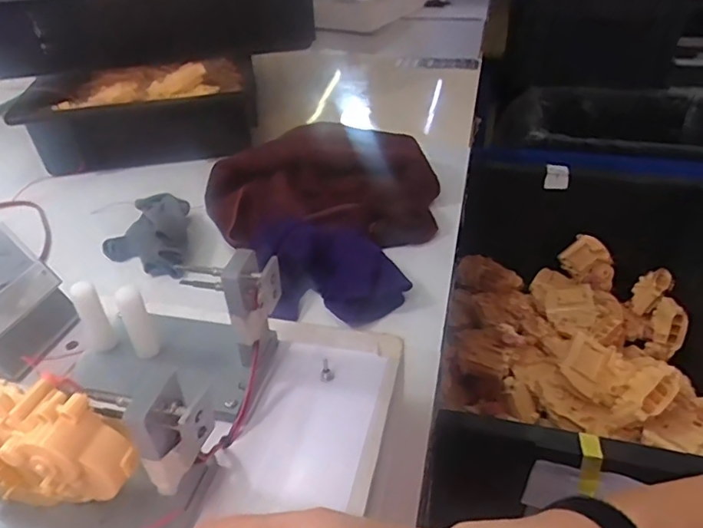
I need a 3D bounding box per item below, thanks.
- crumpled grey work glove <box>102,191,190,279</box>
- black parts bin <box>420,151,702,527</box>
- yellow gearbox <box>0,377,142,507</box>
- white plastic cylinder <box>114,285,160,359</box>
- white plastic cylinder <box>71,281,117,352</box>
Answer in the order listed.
[{"bbox_3d":[-0.218,-0.034,0.569,0.088,0.047,0.115,-12,38,-12],"label":"crumpled grey work glove"},{"bbox_3d":[0.318,0.070,0.734,0.366,0.197,0.509,6,38,11],"label":"black parts bin"},{"bbox_3d":[-0.146,0.075,0.235,0.099,0.038,0.039,10,39,16],"label":"yellow gearbox"},{"bbox_3d":[-0.134,0.037,0.335,0.014,0.049,0.013,-22,41,-24],"label":"white plastic cylinder"},{"bbox_3d":[-0.163,0.034,0.339,0.015,0.049,0.011,-26,43,-27],"label":"white plastic cylinder"}]

